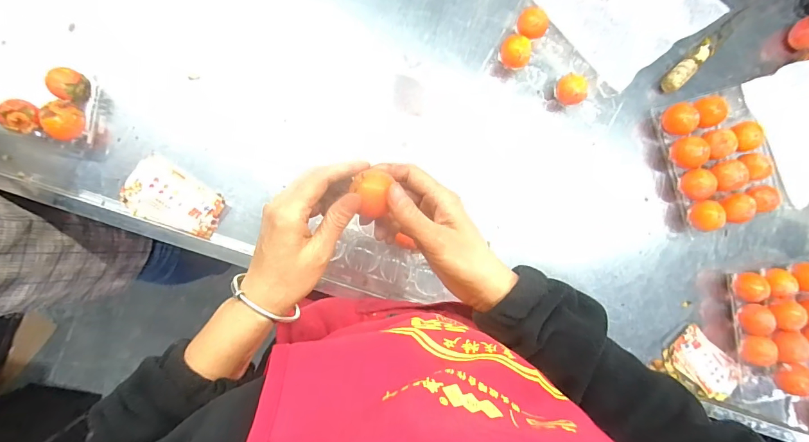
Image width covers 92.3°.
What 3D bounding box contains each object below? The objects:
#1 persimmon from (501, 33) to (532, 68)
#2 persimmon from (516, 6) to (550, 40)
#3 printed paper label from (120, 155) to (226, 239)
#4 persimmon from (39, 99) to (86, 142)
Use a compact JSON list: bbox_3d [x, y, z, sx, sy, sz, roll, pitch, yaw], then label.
[{"bbox_3d":[0.151,-0.232,0.542,0.043,0.044,0.043,0,89,-7],"label":"persimmon"},{"bbox_3d":[0.176,-0.274,0.546,0.040,0.039,0.043,9,88,-7],"label":"persimmon"},{"bbox_3d":[-0.296,-0.027,0.500,0.119,0.012,0.073,28,86,-4],"label":"printed paper label"},{"bbox_3d":[-0.415,-0.121,0.477,0.041,0.045,0.045,15,87,-5],"label":"persimmon"}]

